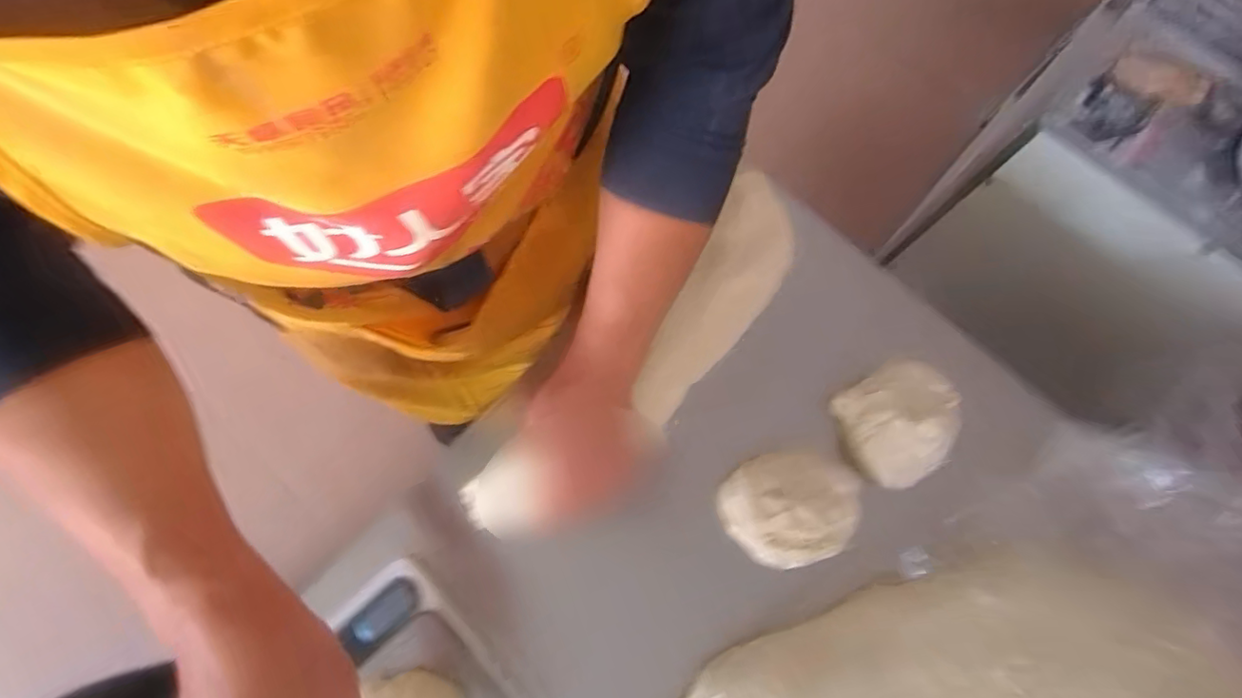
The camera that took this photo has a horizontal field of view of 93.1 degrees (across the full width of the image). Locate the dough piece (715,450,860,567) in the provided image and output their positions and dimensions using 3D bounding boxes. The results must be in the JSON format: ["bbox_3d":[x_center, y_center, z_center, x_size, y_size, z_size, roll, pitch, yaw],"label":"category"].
[{"bbox_3d":[0.139,0.132,0.494,0.101,0.046,0.094,0,76,0],"label":"dough piece"}]

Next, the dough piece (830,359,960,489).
[{"bbox_3d":[0.242,0.058,0.498,0.098,0.044,0.092,0,76,0],"label":"dough piece"}]

